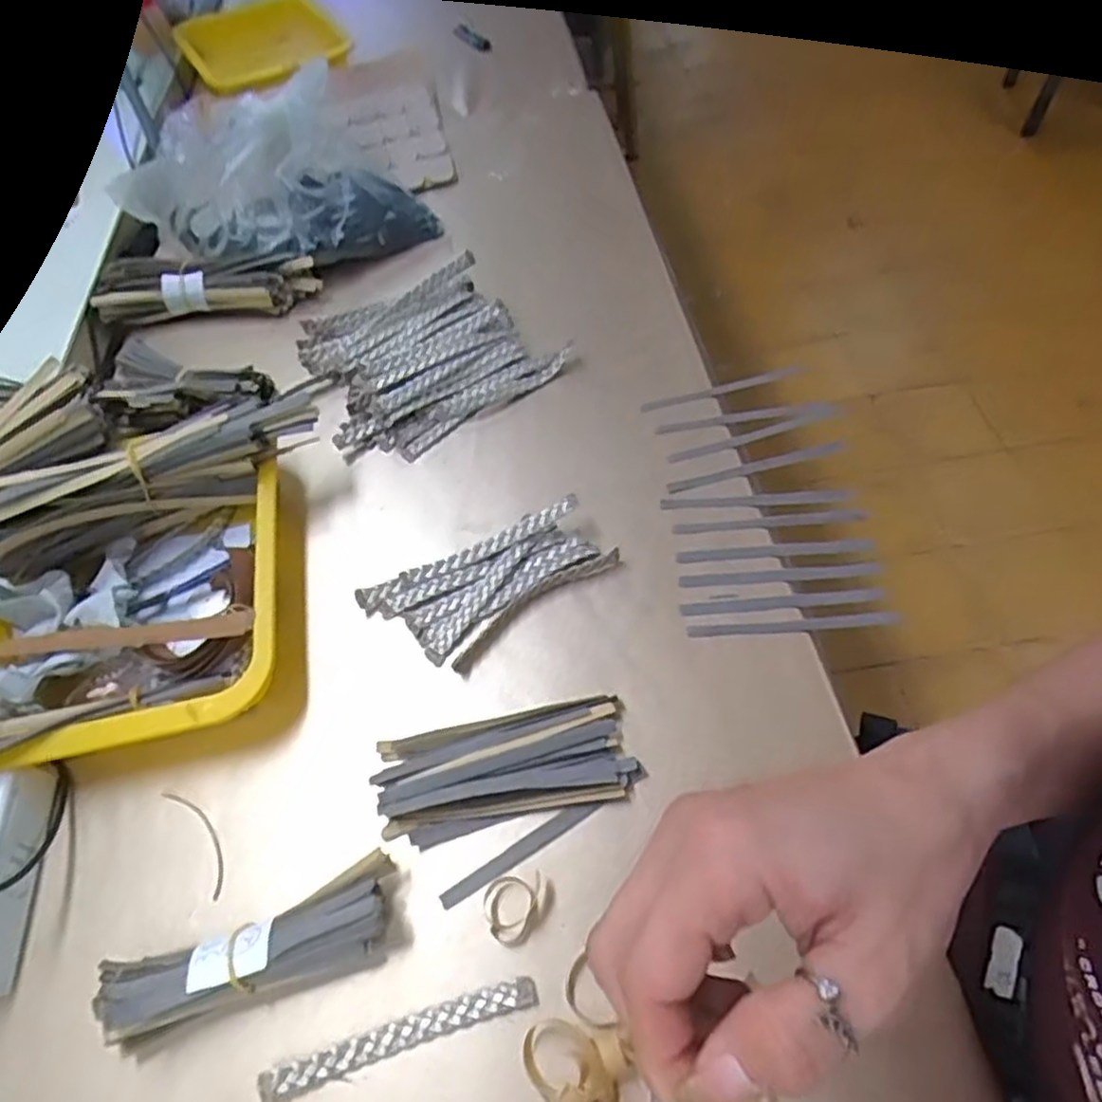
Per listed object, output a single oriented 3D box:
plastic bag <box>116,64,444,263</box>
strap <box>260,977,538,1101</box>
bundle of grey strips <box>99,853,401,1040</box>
[{"bbox_3d":[-0.271,-0.360,0.705,0.261,0.120,0.153,-25,57,-11],"label":"plastic bag"},{"bbox_3d":[-0.074,0.241,0.365,0.135,0.008,0.014,-17,55,-6],"label":"strap"},{"bbox_3d":[-0.154,0.206,0.380,0.149,0.036,0.044,-20,55,-7],"label":"bundle of grey strips"}]

